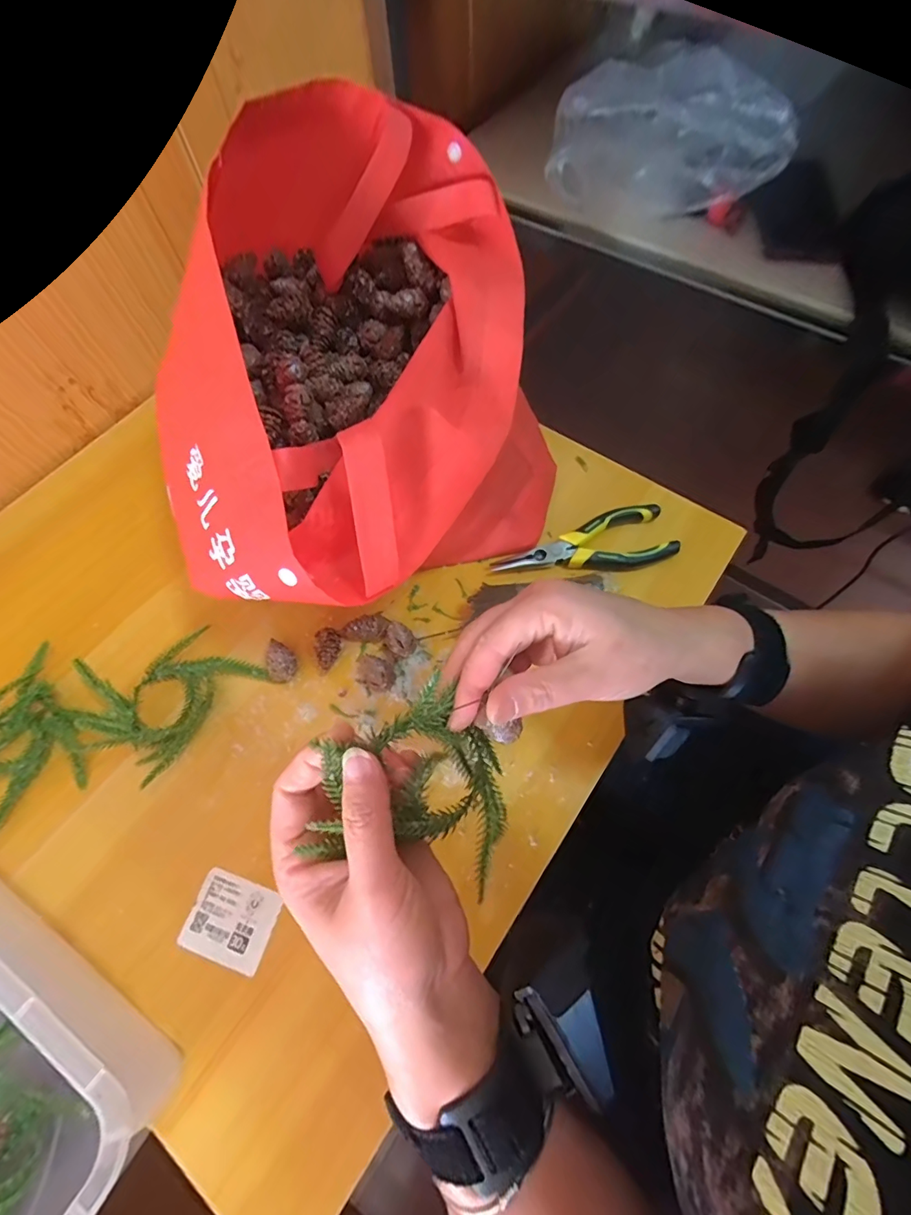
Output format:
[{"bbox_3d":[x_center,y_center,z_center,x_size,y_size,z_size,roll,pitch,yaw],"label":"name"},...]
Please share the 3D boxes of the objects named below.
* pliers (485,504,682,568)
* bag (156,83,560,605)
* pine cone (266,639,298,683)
[{"bbox_3d":[0.112,-0.057,0.431,0.156,0.015,0.057,-7,66,-1],"label":"pliers"},{"bbox_3d":[-0.056,-0.168,0.393,0.269,0.192,0.383,4,66,4],"label":"bag"},{"bbox_3d":[-0.140,0.046,0.394,0.034,0.022,0.024,41,73,18],"label":"pine cone"}]

